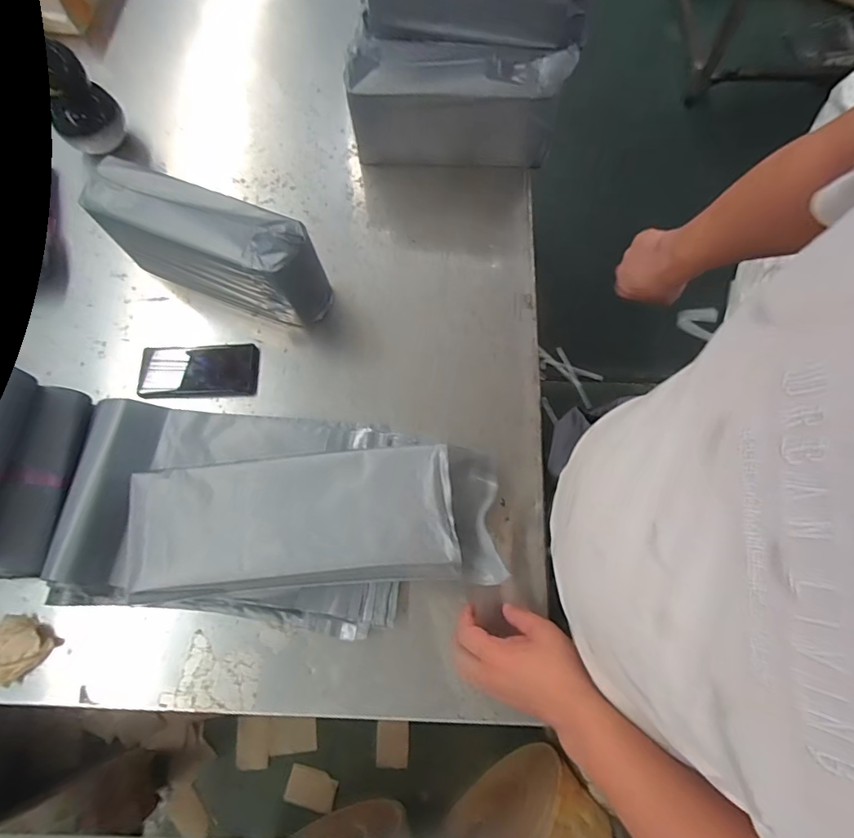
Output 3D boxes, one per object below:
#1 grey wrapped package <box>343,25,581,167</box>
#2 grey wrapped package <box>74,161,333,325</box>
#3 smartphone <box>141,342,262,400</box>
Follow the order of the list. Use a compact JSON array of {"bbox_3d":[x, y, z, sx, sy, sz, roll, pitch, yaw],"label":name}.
[{"bbox_3d":[0.043,-0.481,0.739,0.302,0.152,0.096,3,72,2],"label":"grey wrapped package"},{"bbox_3d":[-0.297,-0.241,0.672,0.320,0.159,0.094,24,74,8],"label":"grey wrapped package"},{"bbox_3d":[-0.328,-0.072,0.693,0.168,0.019,0.082,-4,69,0],"label":"smartphone"}]

